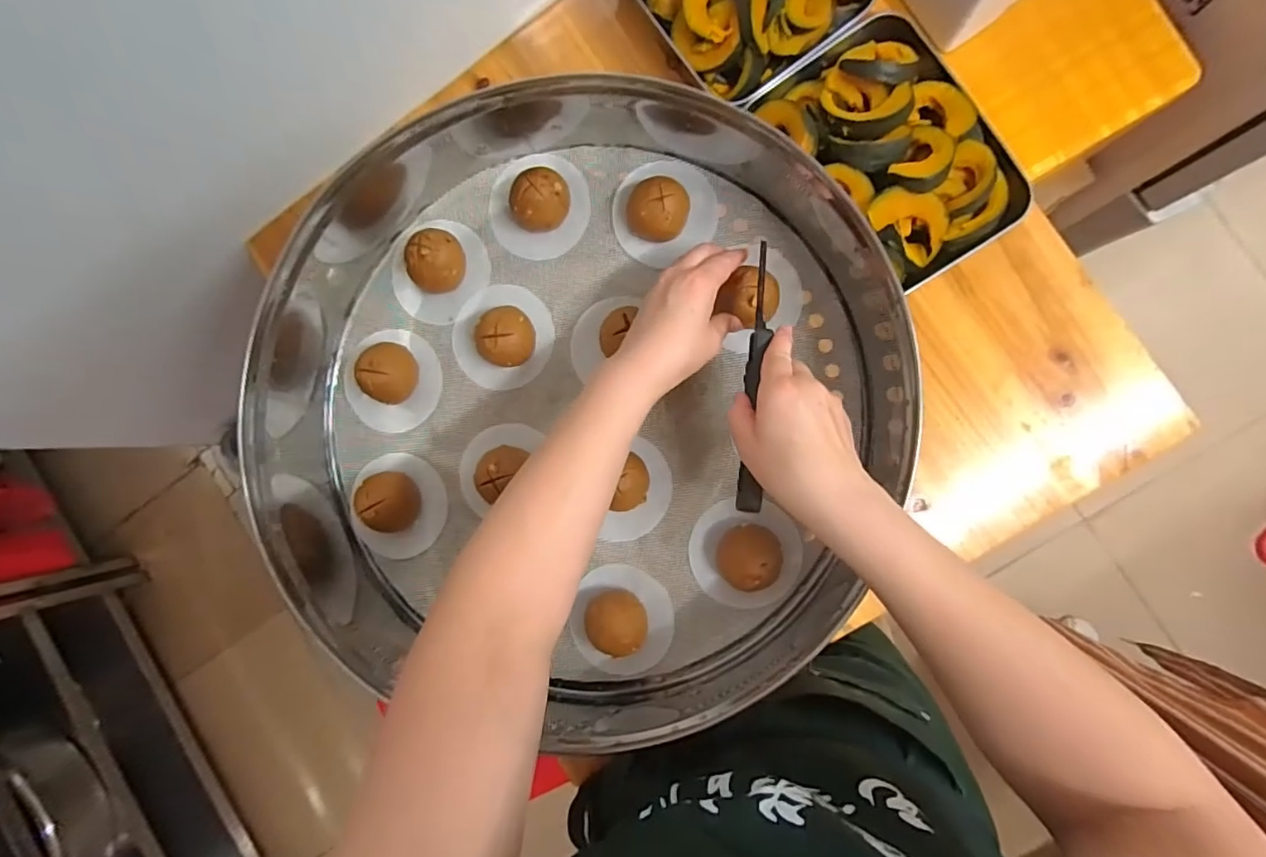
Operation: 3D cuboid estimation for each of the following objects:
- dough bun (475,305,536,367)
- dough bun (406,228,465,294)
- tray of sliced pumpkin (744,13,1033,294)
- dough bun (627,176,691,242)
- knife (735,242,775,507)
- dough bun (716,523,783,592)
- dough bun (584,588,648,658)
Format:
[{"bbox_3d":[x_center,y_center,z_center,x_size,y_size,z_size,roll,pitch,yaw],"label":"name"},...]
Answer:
[{"bbox_3d":[-0.117,-0.082,0.489,0.051,0.041,0.053,-1,90,6],"label":"dough bun"},{"bbox_3d":[-0.184,-0.154,0.498,0.049,0.041,0.055,34,93,6],"label":"dough bun"},{"bbox_3d":[0.256,-0.275,0.540,0.177,0.077,0.258,-40,86,5],"label":"tray of sliced pumpkin"},{"bbox_3d":[0.022,-0.191,0.476,0.054,0.038,0.049,-12,88,6],"label":"dough bun"},{"bbox_3d":[0.093,-0.040,0.409,0.016,0.021,0.204,4,85,6],"label":"knife"},{"bbox_3d":[0.099,0.111,0.458,0.056,0.037,0.051,-25,87,6],"label":"dough bun"},{"bbox_3d":[-0.013,0.167,0.469,0.053,0.033,0.048,21,92,6],"label":"dough bun"}]

